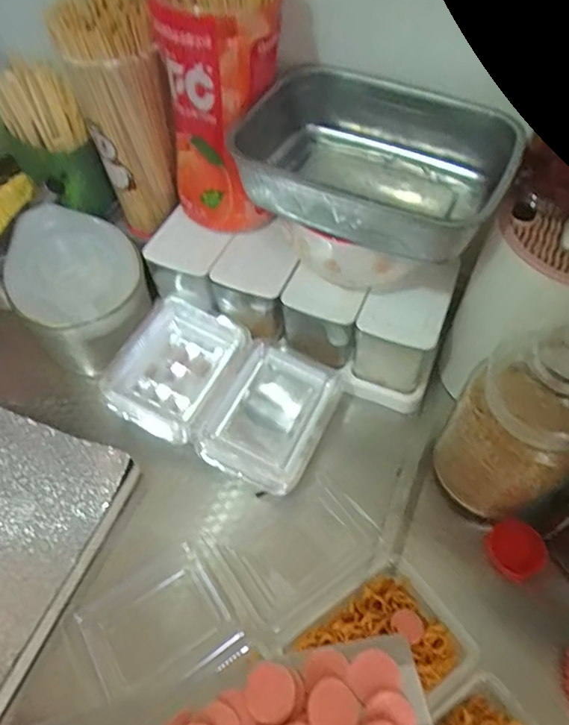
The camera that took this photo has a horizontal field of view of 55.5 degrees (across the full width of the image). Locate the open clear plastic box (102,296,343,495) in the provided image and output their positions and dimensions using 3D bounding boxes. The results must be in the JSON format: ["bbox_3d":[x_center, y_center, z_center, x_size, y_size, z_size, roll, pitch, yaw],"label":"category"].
[{"bbox_3d":[-0.053,0.021,0.476,0.183,0.038,0.126,22,59,14],"label":"open clear plastic box"}]

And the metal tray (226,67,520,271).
[{"bbox_3d":[0.062,-0.144,0.392,0.181,0.050,0.131,25,60,16],"label":"metal tray"}]

